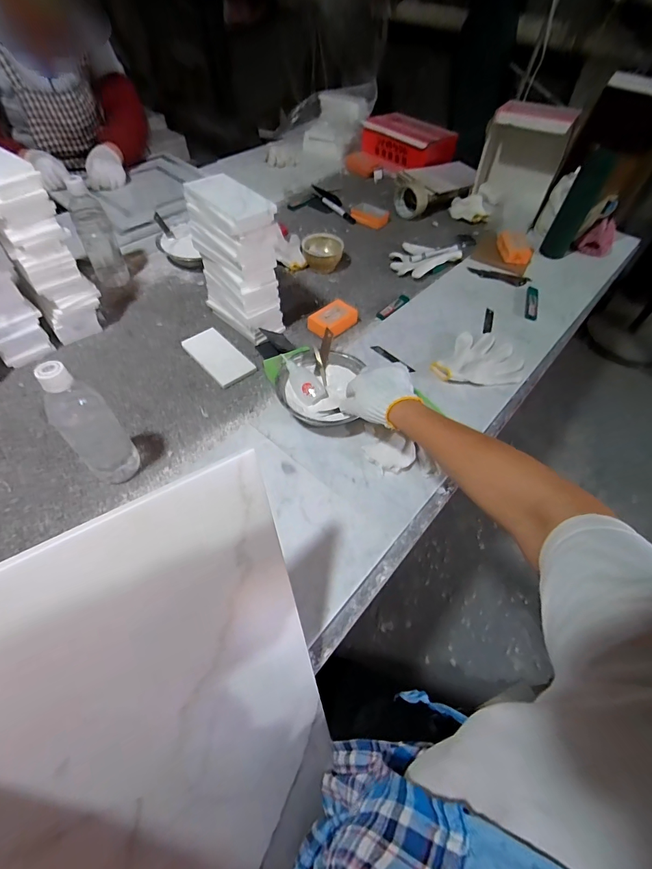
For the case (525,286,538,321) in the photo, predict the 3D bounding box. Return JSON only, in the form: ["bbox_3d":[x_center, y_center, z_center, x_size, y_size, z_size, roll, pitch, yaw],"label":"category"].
[{"bbox_3d":[0.479,-0.308,0.892,0.024,0.006,0.122,18,56,8],"label":"case"}]

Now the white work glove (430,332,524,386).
[{"bbox_3d":[0.296,-0.149,0.762,0.185,0.034,0.133,-12,57,-12],"label":"white work glove"}]

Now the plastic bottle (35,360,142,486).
[{"bbox_3d":[-0.311,-0.003,0.511,0.064,0.206,0.051,-31,63,-23],"label":"plastic bottle"}]

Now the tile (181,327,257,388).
[{"bbox_3d":[-0.208,-0.152,0.741,0.079,0.008,0.152,-35,64,-24],"label":"tile"}]

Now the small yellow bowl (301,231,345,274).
[{"bbox_3d":[-0.009,-0.438,0.924,0.096,0.050,0.091,2,55,-3],"label":"small yellow bowl"}]

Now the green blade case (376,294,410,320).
[{"bbox_3d":[0.152,-0.287,0.862,0.027,0.004,0.107,38,61,20],"label":"green blade case"}]

